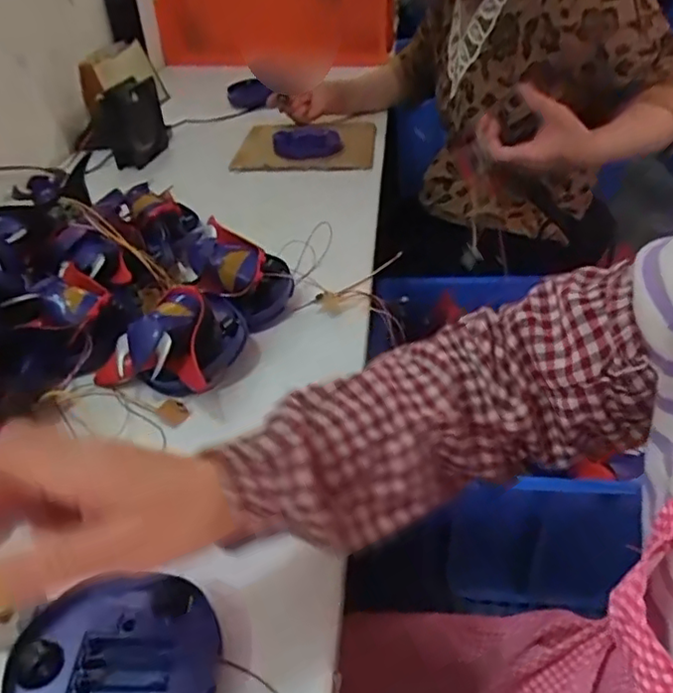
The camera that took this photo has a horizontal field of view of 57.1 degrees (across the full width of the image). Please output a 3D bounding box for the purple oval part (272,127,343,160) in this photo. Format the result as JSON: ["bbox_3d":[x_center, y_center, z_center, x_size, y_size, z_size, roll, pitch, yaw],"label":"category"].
[{"bbox_3d":[-0.054,-0.362,1.091,0.115,0.020,0.124,-8,38,-6],"label":"purple oval part"}]

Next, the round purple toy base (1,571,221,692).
[{"bbox_3d":[-0.122,0.178,0.344,0.106,0.031,0.105,-2,37,2],"label":"round purple toy base"}]

